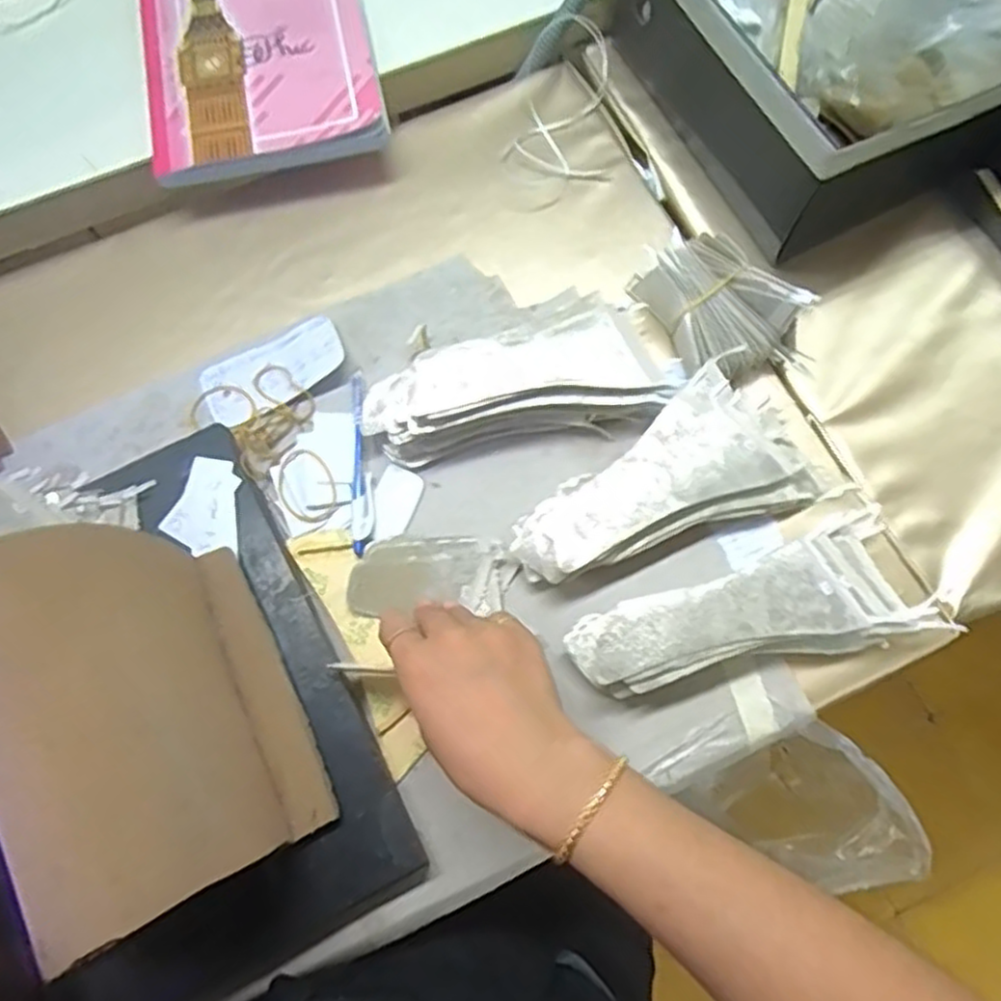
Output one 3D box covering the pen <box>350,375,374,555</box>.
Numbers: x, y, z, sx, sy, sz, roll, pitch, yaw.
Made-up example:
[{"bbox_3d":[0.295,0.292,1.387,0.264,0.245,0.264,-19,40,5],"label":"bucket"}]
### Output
[{"bbox_3d":[-0.094,-0.028,0.498,0.015,0.014,0.130,-4,72,0],"label":"pen"}]

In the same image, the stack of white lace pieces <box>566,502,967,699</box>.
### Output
[{"bbox_3d":[0.150,0.069,0.448,0.211,0.040,0.078,-16,73,-4],"label":"stack of white lace pieces"}]

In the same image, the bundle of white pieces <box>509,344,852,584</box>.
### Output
[{"bbox_3d":[0.109,0.000,0.473,0.200,0.035,0.108,-35,75,-9],"label":"bundle of white pieces"}]

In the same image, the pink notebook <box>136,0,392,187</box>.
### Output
[{"bbox_3d":[-0.190,-0.361,0.578,0.173,0.021,0.242,-11,72,-4],"label":"pink notebook"}]

